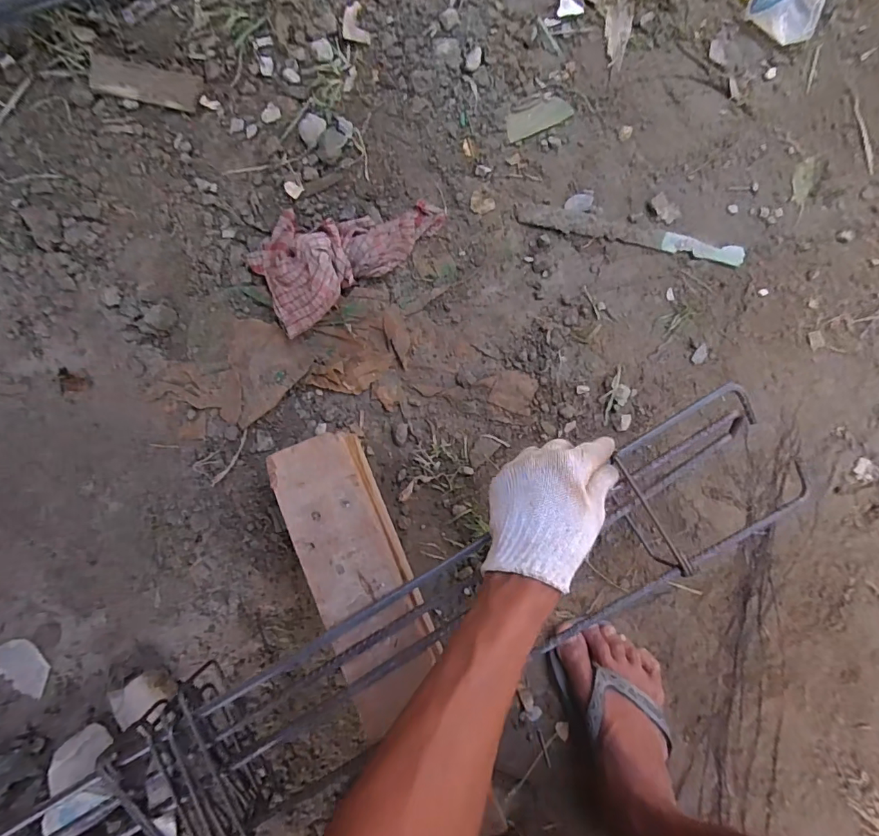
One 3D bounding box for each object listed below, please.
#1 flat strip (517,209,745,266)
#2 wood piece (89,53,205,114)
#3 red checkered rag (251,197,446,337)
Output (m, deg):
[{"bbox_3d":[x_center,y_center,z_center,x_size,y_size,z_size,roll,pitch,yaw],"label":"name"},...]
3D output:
[{"bbox_3d":[0.259,-0.250,0.647,0.300,0.013,0.028,11,86,0],"label":"flat strip"},{"bbox_3d":[-0.393,-0.447,0.637,0.143,0.014,0.053,11,86,0],"label":"wood piece"},{"bbox_3d":[-0.129,-0.236,0.604,0.253,0.065,0.145,-40,88,-3],"label":"red checkered rag"}]

